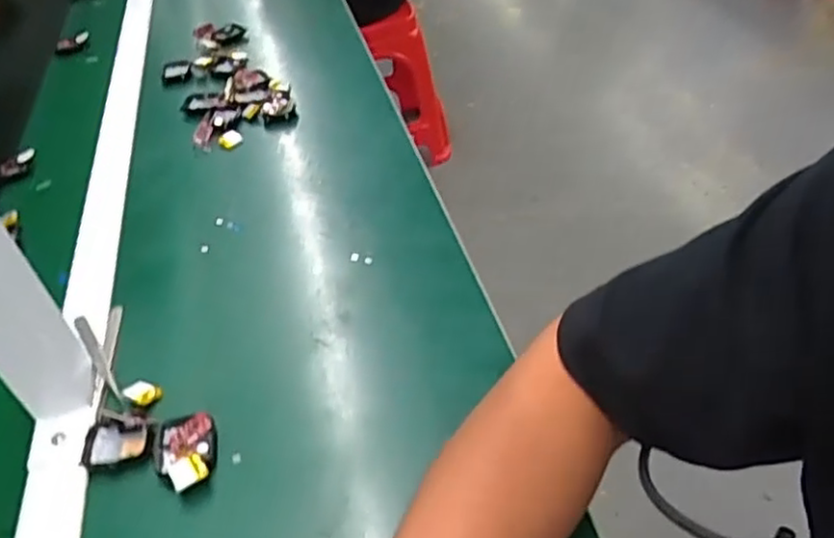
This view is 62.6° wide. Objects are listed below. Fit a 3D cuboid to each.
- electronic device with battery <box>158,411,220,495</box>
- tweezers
[{"bbox_3d":[-0.151,0.119,0.451,0.038,0.014,0.060,-15,41,-7],"label":"electronic device with battery"},{"bbox_3d":[-0.235,0.064,0.518,0.037,0.012,0.118,-23,43,-16],"label":"tweezers"}]

